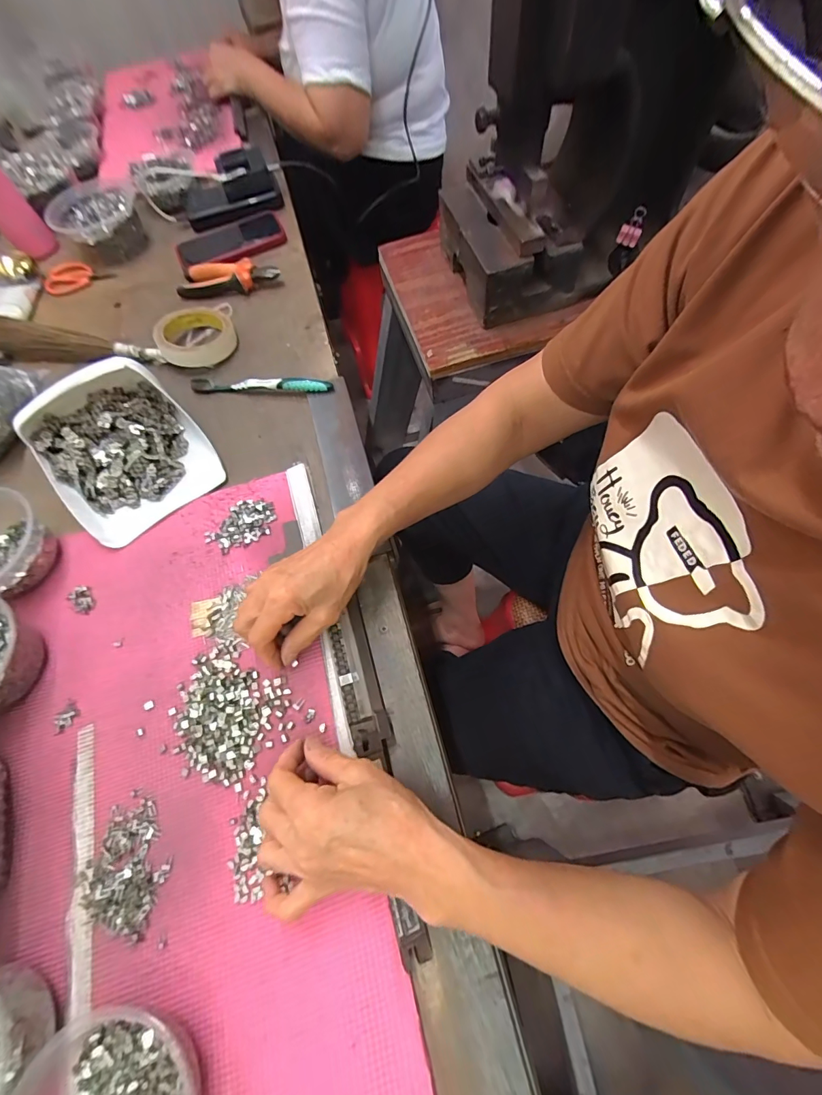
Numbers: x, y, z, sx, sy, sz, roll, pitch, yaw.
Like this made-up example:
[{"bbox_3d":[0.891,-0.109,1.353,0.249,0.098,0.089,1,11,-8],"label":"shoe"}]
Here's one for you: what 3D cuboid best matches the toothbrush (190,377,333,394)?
[{"bbox_3d":[-0.186,-0.203,0.518,0.182,0.020,0.014,4,66,8],"label":"toothbrush"}]

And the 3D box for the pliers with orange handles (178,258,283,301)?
[{"bbox_3d":[-0.269,-0.400,0.619,0.147,0.019,0.051,-4,65,5],"label":"pliers with orange handles"}]

